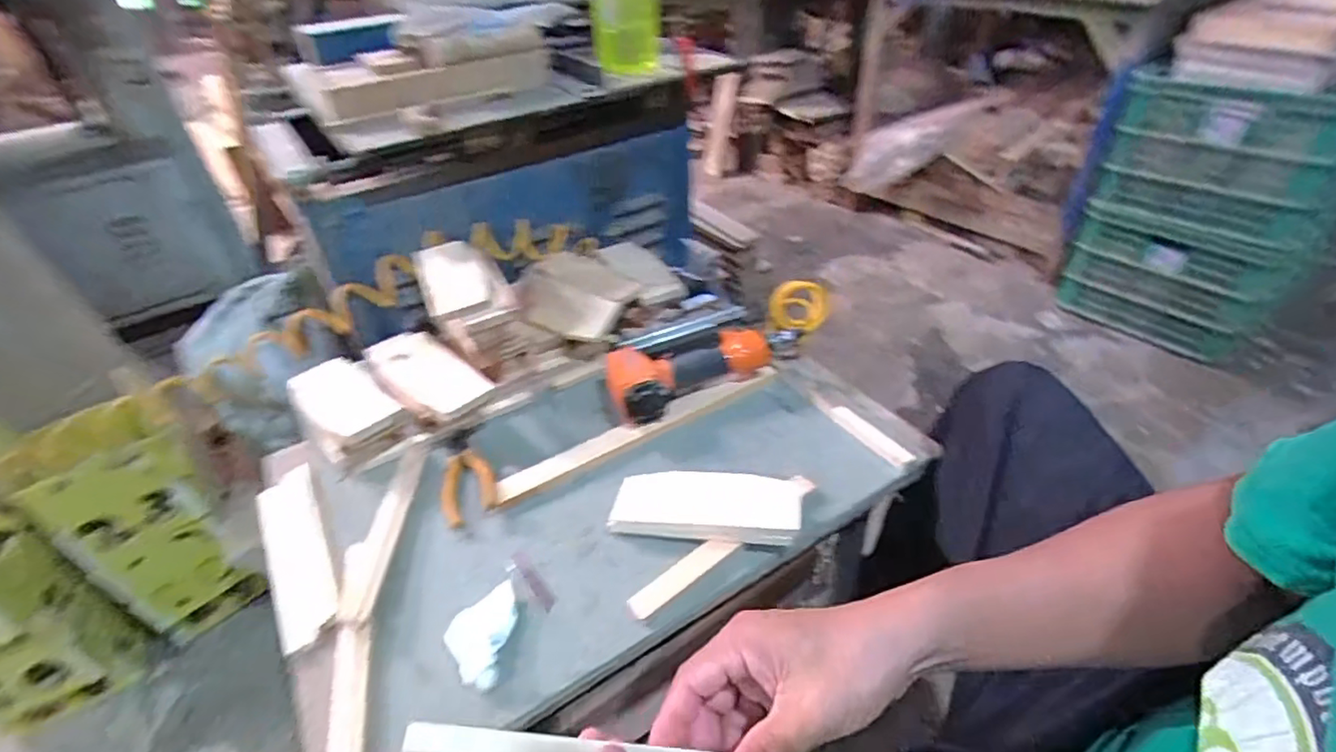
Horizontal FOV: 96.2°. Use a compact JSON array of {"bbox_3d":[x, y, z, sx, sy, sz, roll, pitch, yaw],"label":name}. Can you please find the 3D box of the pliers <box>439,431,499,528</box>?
[{"bbox_3d":[-0.231,0.110,0.692,0.059,0.026,0.151,-12,41,-13],"label":"pliers"}]

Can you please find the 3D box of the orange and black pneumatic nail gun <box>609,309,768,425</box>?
[{"bbox_3d":[0.023,-0.030,0.789,0.246,0.064,0.155,-20,44,-21],"label":"orange and black pneumatic nail gun"}]

